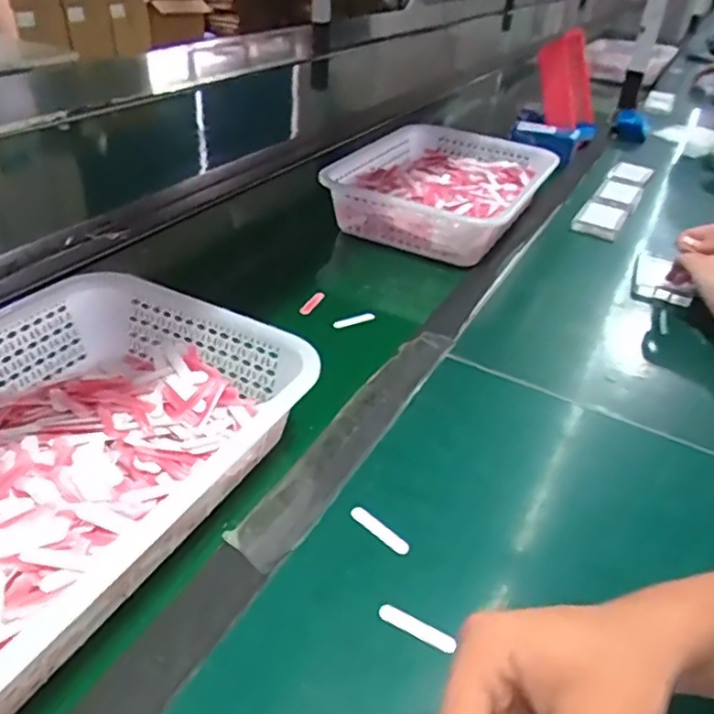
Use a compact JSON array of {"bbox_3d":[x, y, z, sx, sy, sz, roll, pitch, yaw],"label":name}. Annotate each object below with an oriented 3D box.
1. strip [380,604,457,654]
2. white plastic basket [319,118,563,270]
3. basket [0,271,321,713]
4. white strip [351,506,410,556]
[{"bbox_3d":[0.038,0.172,0.401,0.051,0.004,0.011,20,38,20],"label":"strip"},{"bbox_3d":[0.137,-0.258,0.979,0.259,0.086,0.373,19,38,18],"label":"white plastic basket"},{"bbox_3d":[-0.224,0.072,0.445,0.263,0.079,0.356,20,38,20],"label":"basket"},{"bbox_3d":[0.017,0.126,0.459,0.051,0.005,0.011,30,42,31],"label":"white strip"}]

